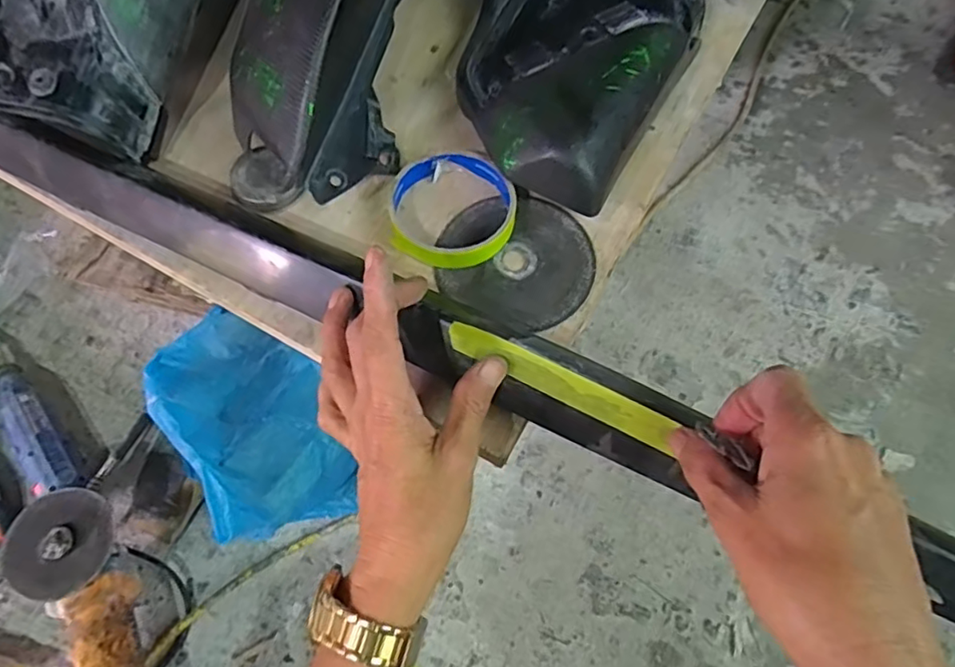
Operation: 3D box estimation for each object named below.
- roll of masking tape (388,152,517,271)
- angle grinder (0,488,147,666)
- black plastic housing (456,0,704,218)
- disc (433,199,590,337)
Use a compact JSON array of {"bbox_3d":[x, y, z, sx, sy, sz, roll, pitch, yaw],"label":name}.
[{"bbox_3d":[-0.016,-0.083,0.404,0.082,0.019,0.081,1,64,-2],"label":"roll of masking tape"},{"bbox_3d":[-0.381,0.306,0.594,0.102,0.094,0.283,-18,66,-11],"label":"angle grinder"},{"bbox_3d":[0.057,-0.200,0.447,0.165,0.059,0.214,28,66,11],"label":"black plastic housing"},{"bbox_3d":[0.026,-0.051,0.404,0.101,0.006,0.094,1,64,-2],"label":"disc"}]

